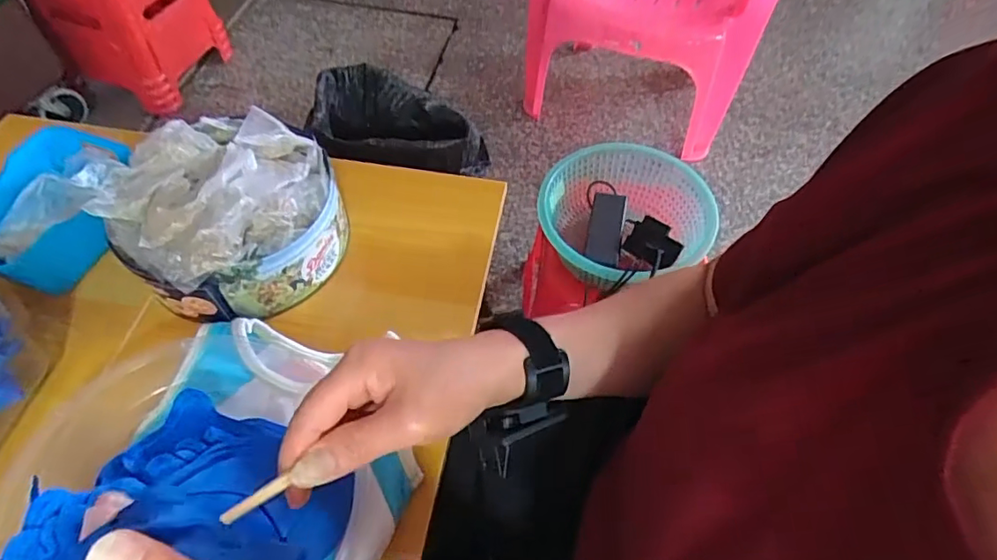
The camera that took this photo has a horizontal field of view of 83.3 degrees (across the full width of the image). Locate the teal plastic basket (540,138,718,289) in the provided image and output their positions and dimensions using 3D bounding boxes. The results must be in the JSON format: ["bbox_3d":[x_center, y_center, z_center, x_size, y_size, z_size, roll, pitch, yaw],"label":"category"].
[{"bbox_3d":[0.177,-0.078,0.824,0.236,0.111,0.231,-23,59,-17],"label":"teal plastic basket"}]

